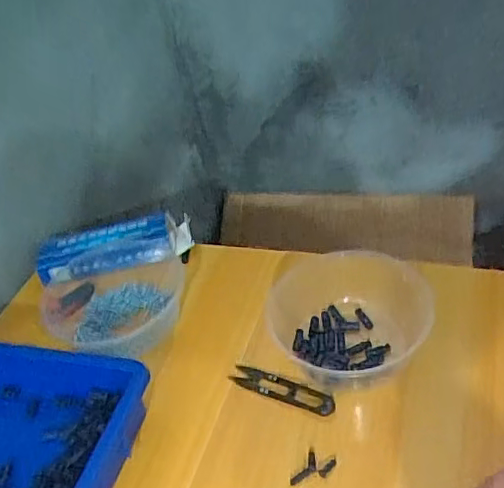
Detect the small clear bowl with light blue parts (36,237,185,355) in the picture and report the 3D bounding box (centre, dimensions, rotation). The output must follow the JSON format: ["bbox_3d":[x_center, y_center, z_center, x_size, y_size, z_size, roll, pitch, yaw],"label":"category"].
[{"bbox_3d":[-0.147,0.054,0.610,0.145,0.042,0.134,-7,40,6],"label":"small clear bowl with light blue parts"}]

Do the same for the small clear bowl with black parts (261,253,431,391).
[{"bbox_3d":[0.096,0.063,0.536,0.150,0.055,0.130,-26,42,-20],"label":"small clear bowl with black parts"}]

